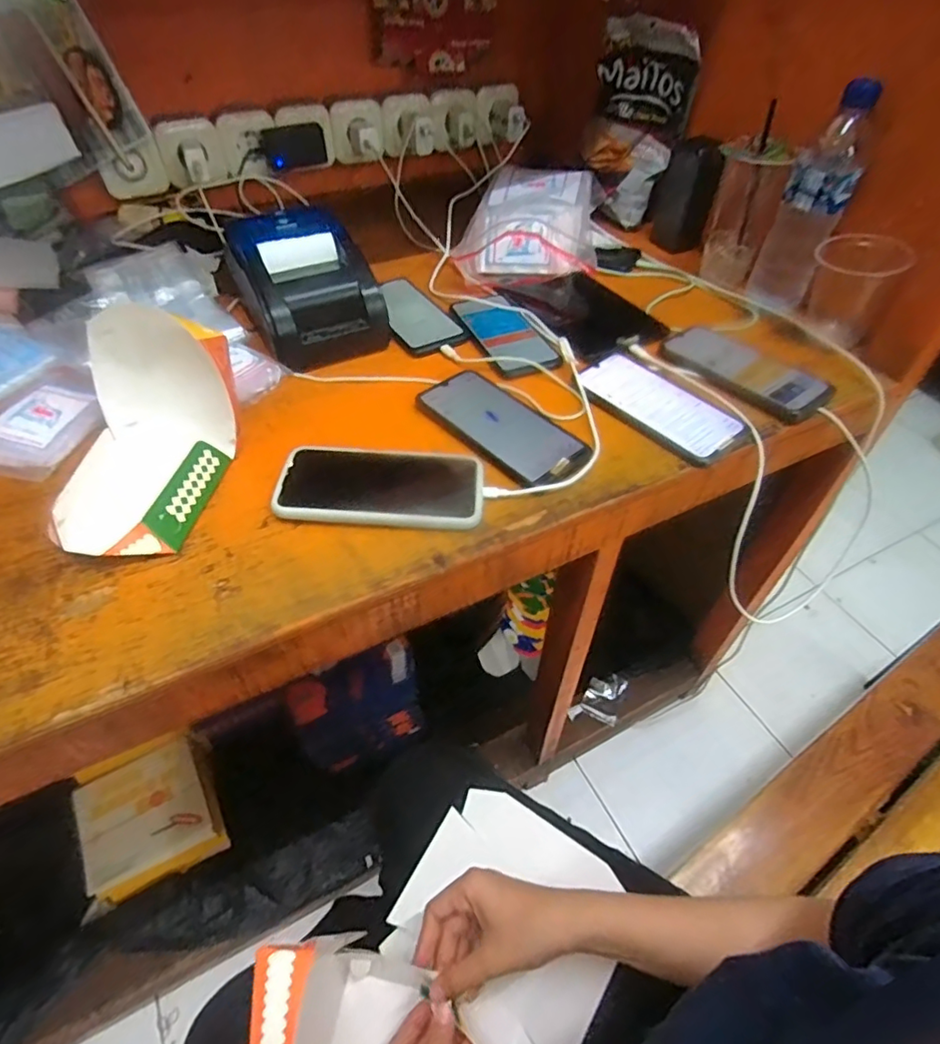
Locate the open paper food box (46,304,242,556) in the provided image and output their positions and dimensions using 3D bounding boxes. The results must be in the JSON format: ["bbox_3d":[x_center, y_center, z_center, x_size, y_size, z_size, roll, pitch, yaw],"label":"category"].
[{"bbox_3d":[-0.263,-0.080,0.457,0.120,0.109,0.203,-5,49,-5],"label":"open paper food box"}]

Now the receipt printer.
[{"bbox_3d":[-0.181,-0.257,0.616,0.138,0.102,0.156,-23,53,-20],"label":"receipt printer"}]

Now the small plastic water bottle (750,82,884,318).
[{"bbox_3d":[0.388,-0.354,0.642,0.068,0.219,0.071,26,53,20],"label":"small plastic water bottle"}]

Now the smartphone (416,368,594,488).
[{"bbox_3d":[0.031,-0.093,0.535,0.088,0.012,0.170,-31,56,-25],"label":"smartphone"}]

